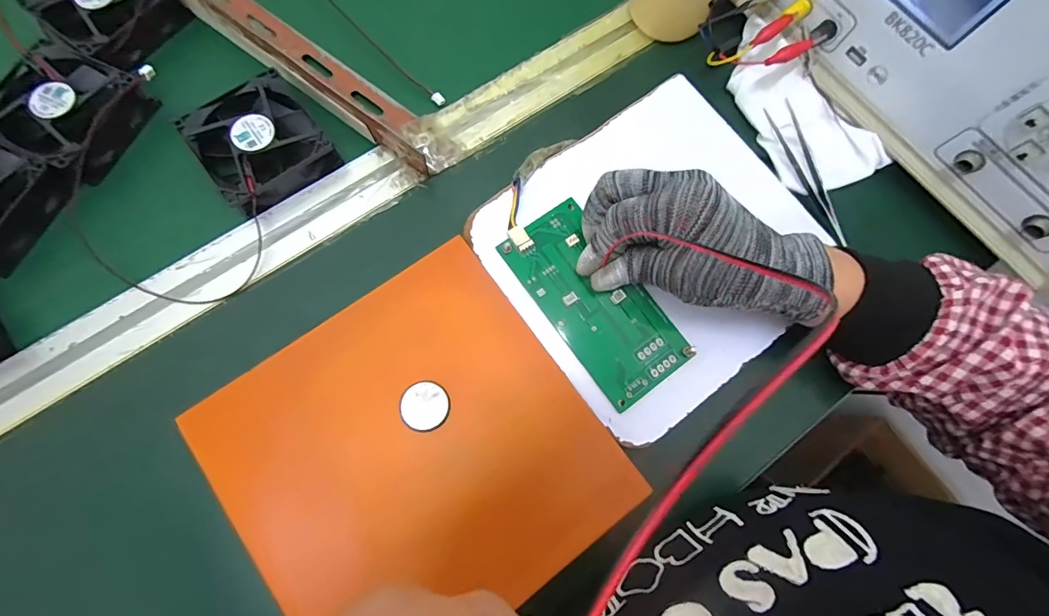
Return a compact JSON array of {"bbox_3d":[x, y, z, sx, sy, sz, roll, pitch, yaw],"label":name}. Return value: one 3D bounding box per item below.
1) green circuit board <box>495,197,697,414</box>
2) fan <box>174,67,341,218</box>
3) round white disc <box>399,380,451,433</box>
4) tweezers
[{"bbox_3d":[0.046,-0.004,0.296,0.064,0.007,0.133,-38,82,-12],"label":"green circuit board"},{"bbox_3d":[-0.187,-0.117,0.321,0.079,0.028,0.083,-38,77,-12],"label":"fan"},{"bbox_3d":[-0.060,0.059,0.271,0.029,0.004,0.029,0,73,-1],"label":"round white disc"},{"bbox_3d":[0.211,-0.101,0.331,0.018,0.009,0.115,-18,74,-7],"label":"tweezers"}]

